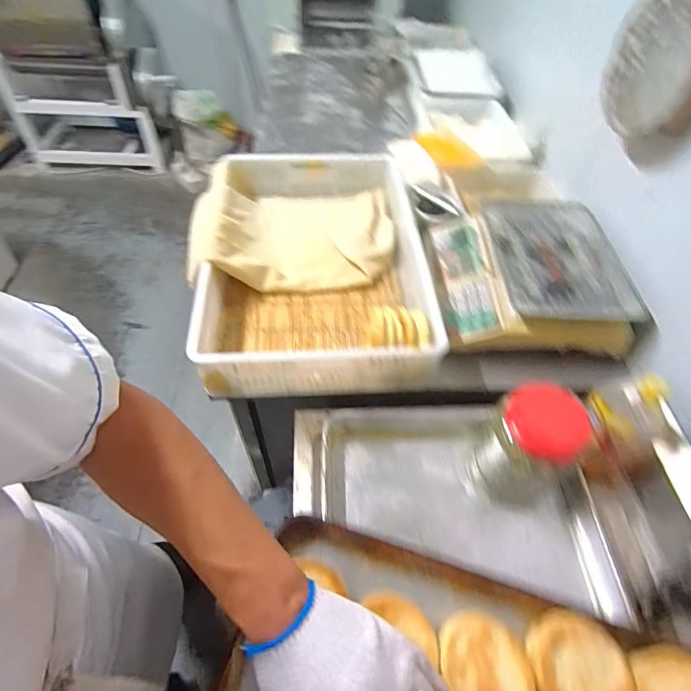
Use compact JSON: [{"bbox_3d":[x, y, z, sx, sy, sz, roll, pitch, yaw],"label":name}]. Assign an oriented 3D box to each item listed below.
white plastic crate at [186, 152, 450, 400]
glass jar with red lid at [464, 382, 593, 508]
[{"bbox_3d":[-0.062,-0.190,0.860,0.424,0.120,0.608,-1,54,-5],"label":"white plastic crate"},{"bbox_3d":[0.262,0.152,0.613,0.108,0.190,0.103,2,54,-3],"label":"glass jar with red lid"}]

